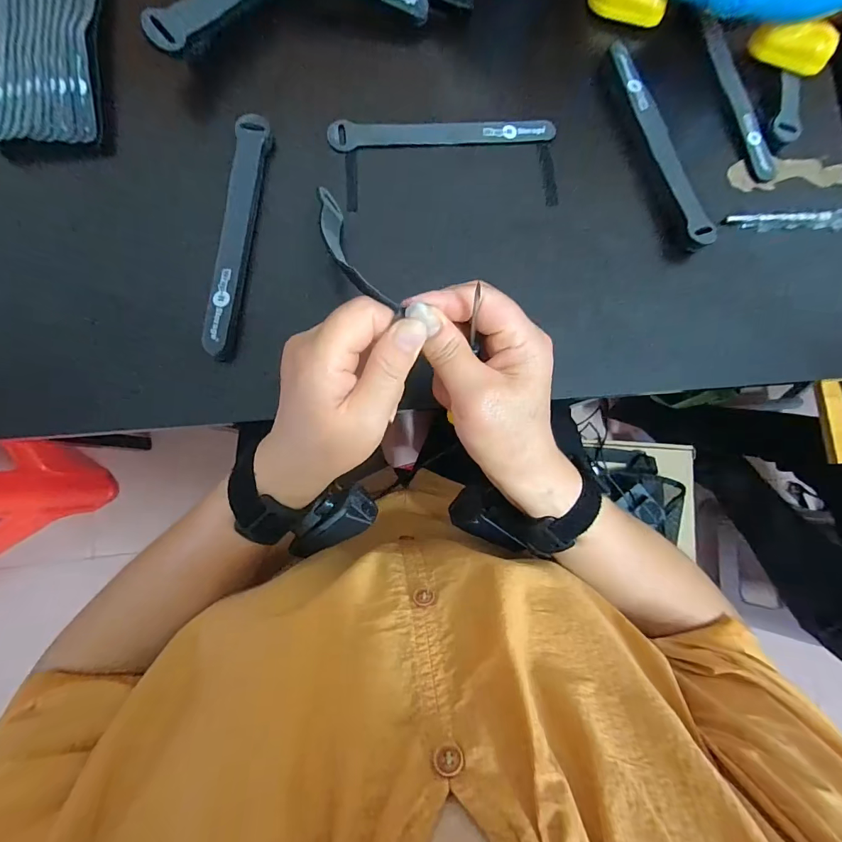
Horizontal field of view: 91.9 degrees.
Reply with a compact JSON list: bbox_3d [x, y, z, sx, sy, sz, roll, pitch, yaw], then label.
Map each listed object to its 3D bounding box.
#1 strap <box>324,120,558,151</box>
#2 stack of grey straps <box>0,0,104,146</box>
[{"bbox_3d":[0.020,-0.254,0.362,0.198,0.010,0.023,-5,84,-6],"label":"strap"},{"bbox_3d":[-0.300,-0.317,0.324,0.081,0.019,0.199,-1,84,-6],"label":"stack of grey straps"}]

